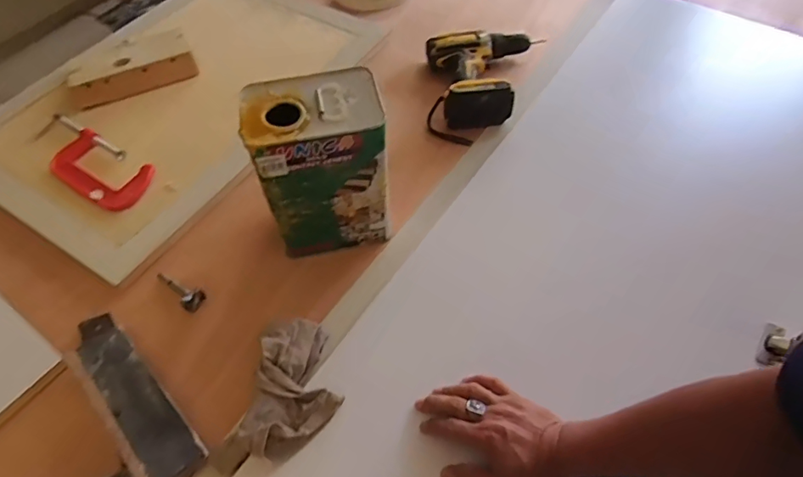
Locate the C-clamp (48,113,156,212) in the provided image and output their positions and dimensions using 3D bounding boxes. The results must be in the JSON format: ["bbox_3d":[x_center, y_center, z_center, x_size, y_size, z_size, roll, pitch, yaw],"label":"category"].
[{"bbox_3d":[-0.492,-0.123,0.779,0.244,0.019,0.094,28,60,18],"label":"C-clamp"}]

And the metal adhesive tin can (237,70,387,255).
[{"bbox_3d":[-0.099,-0.090,0.648,0.157,0.211,0.106,-9,56,-6],"label":"metal adhesive tin can"}]

